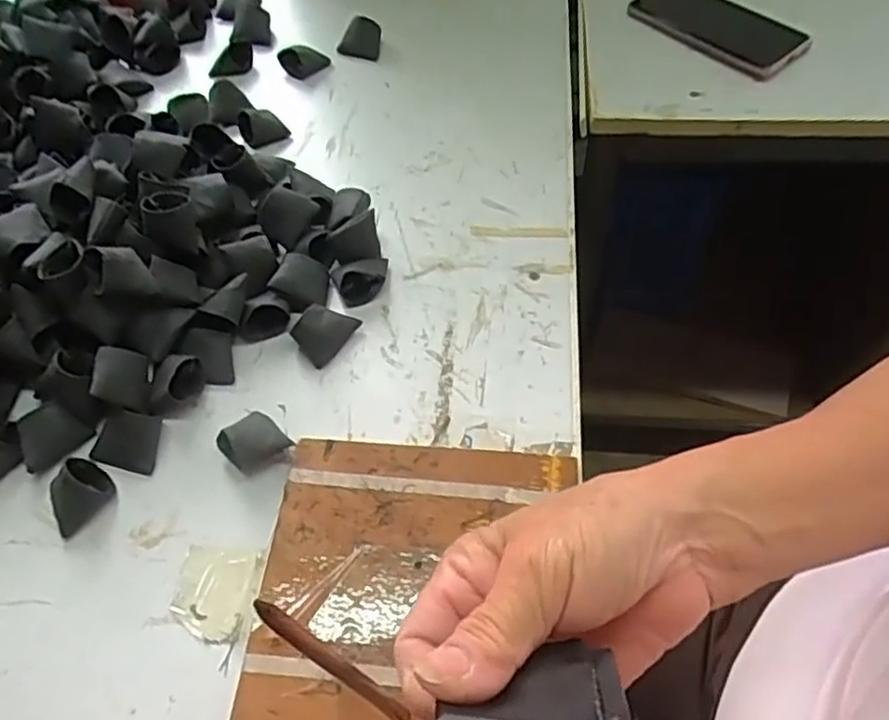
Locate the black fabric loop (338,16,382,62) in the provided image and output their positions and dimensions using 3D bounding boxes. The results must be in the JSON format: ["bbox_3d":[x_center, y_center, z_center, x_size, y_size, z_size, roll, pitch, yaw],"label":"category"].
[{"bbox_3d":[-0.083,-0.311,0.671,0.042,0.029,0.027,11,58,10],"label":"black fabric loop"}]

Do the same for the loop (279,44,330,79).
[{"bbox_3d":[-0.134,-0.287,0.666,0.045,0.024,0.019,-13,57,-6],"label":"loop"}]

